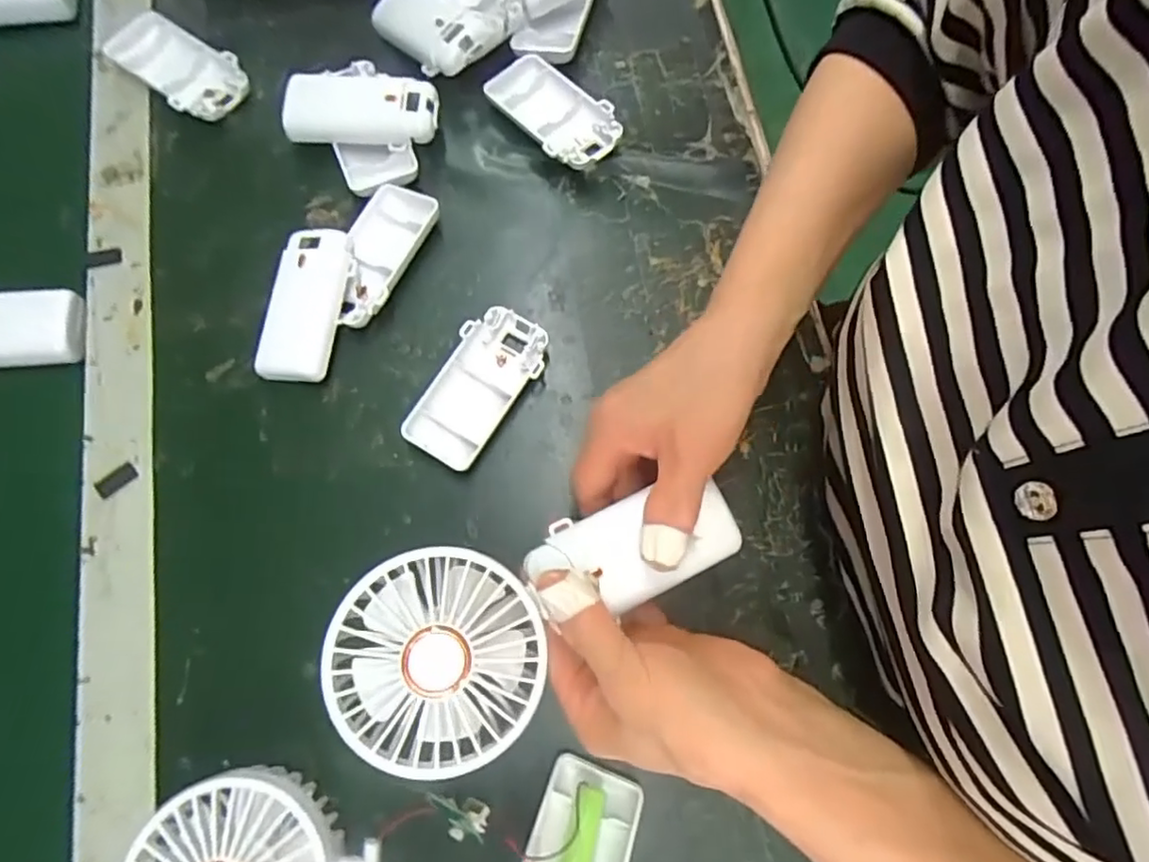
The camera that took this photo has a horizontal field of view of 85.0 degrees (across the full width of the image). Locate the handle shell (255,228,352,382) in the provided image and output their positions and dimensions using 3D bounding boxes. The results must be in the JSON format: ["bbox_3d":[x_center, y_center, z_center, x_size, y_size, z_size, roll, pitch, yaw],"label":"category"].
[{"bbox_3d":[-0.157,-0.073,0.369,0.040,0.020,0.090,9,75,3],"label":"handle shell"}]

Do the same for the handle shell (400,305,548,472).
[{"bbox_3d":[-0.054,-0.025,0.360,0.048,0.017,0.094,31,78,8],"label":"handle shell"}]

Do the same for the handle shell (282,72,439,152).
[{"bbox_3d":[-0.133,-0.202,0.398,0.092,0.024,0.047,6,75,2],"label":"handle shell"}]

